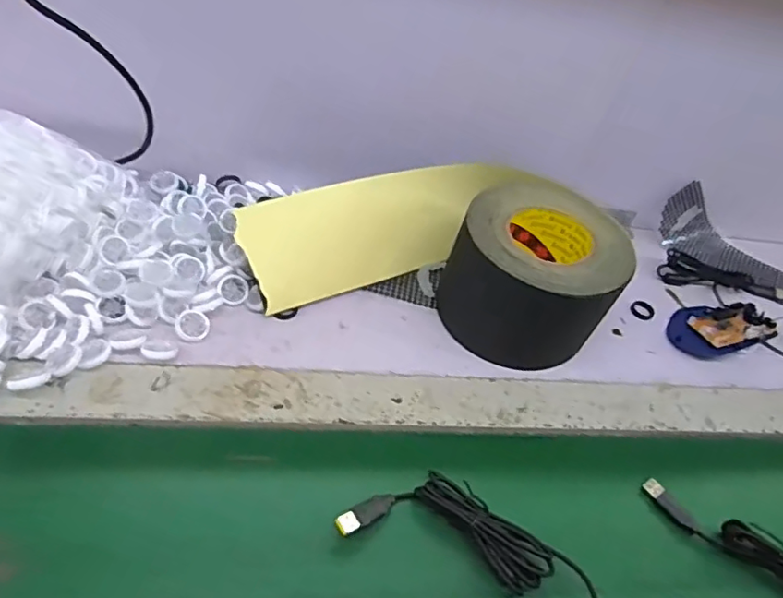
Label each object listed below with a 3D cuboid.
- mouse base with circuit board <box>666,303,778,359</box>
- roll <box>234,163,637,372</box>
[{"bbox_3d":[0.337,0.027,0.602,0.096,0.030,0.065,-4,37,-15],"label":"mouse base with circuit board"},{"bbox_3d":[0.035,-0.036,0.539,0.326,0.112,0.141,7,36,0],"label":"roll"}]

